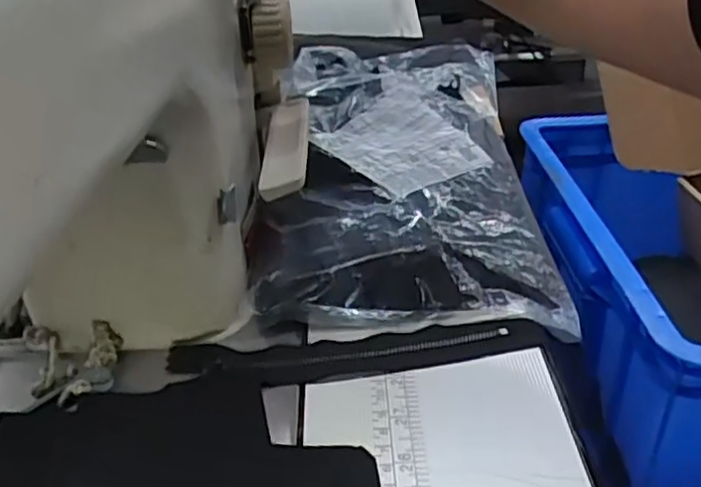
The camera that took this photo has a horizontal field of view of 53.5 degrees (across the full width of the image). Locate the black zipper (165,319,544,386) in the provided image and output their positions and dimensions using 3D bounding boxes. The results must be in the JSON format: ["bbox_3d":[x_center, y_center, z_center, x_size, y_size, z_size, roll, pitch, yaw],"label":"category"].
[{"bbox_3d":[0.005,0.056,0.350,0.188,0.006,0.031,-3,40,-7],"label":"black zipper"}]

